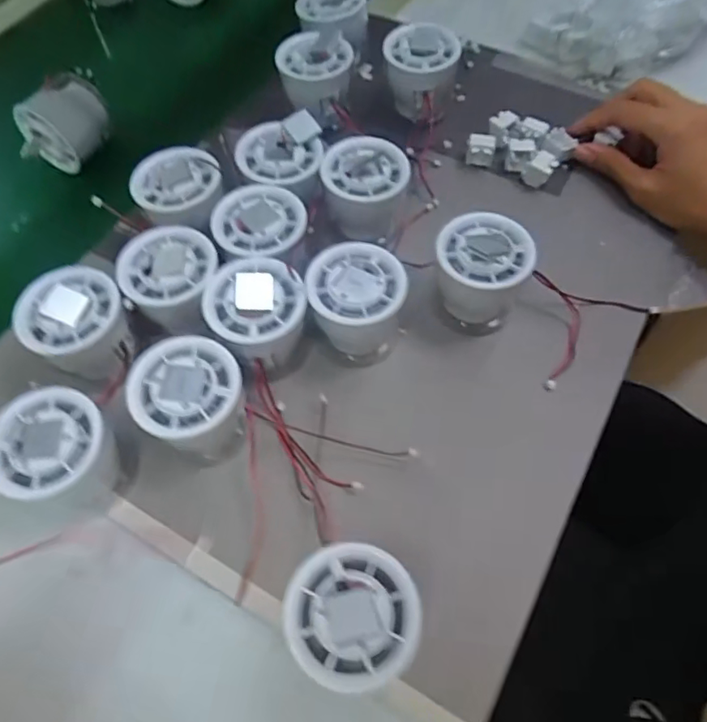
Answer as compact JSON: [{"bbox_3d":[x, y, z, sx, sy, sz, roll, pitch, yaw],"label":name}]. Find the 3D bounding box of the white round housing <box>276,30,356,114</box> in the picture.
[{"bbox_3d":[-0.030,-0.225,0.433,0.056,0.041,0.056,-1,61,2],"label":"white round housing"}]

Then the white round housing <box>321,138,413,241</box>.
[{"bbox_3d":[0.008,-0.117,0.380,0.055,0.046,0.051,0,61,1],"label":"white round housing"}]

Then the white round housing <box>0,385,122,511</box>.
[{"bbox_3d":[-0.156,0.052,0.301,0.056,0.057,0.055,0,61,1],"label":"white round housing"}]

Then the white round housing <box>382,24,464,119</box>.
[{"bbox_3d":[0.053,-0.229,0.440,0.055,0.051,0.055,-1,61,2],"label":"white round housing"}]

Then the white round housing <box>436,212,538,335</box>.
[{"bbox_3d":[0.078,-0.051,0.352,0.055,0.061,0.056,0,61,1],"label":"white round housing"}]

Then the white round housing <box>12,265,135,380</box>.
[{"bbox_3d":[-0.163,-0.018,0.335,0.057,0.054,0.056,-1,61,2],"label":"white round housing"}]

